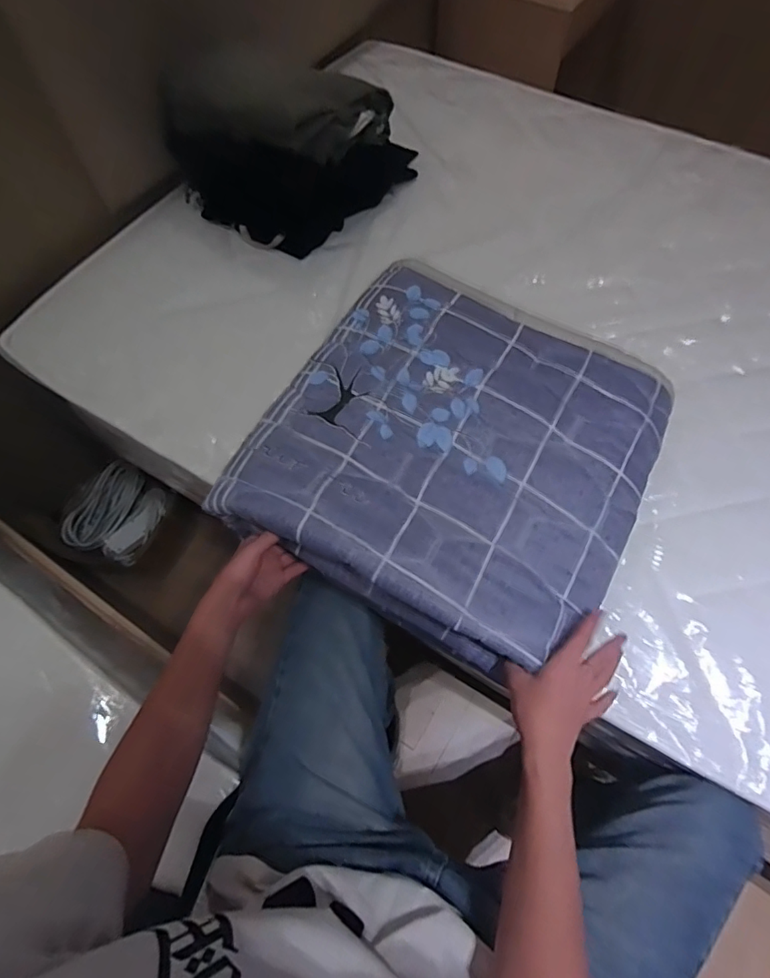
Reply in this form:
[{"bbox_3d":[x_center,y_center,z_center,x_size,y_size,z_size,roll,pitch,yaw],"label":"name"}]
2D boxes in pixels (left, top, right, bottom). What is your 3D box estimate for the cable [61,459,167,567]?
[{"bbox_3d":[-0.615,0.048,1.174,0.181,0.072,0.218,18,67,9],"label":"cable"}]

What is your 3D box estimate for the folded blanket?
[{"bbox_3d":[0.091,-0.051,0.613,0.427,0.075,0.422,26,69,14],"label":"folded blanket"}]

